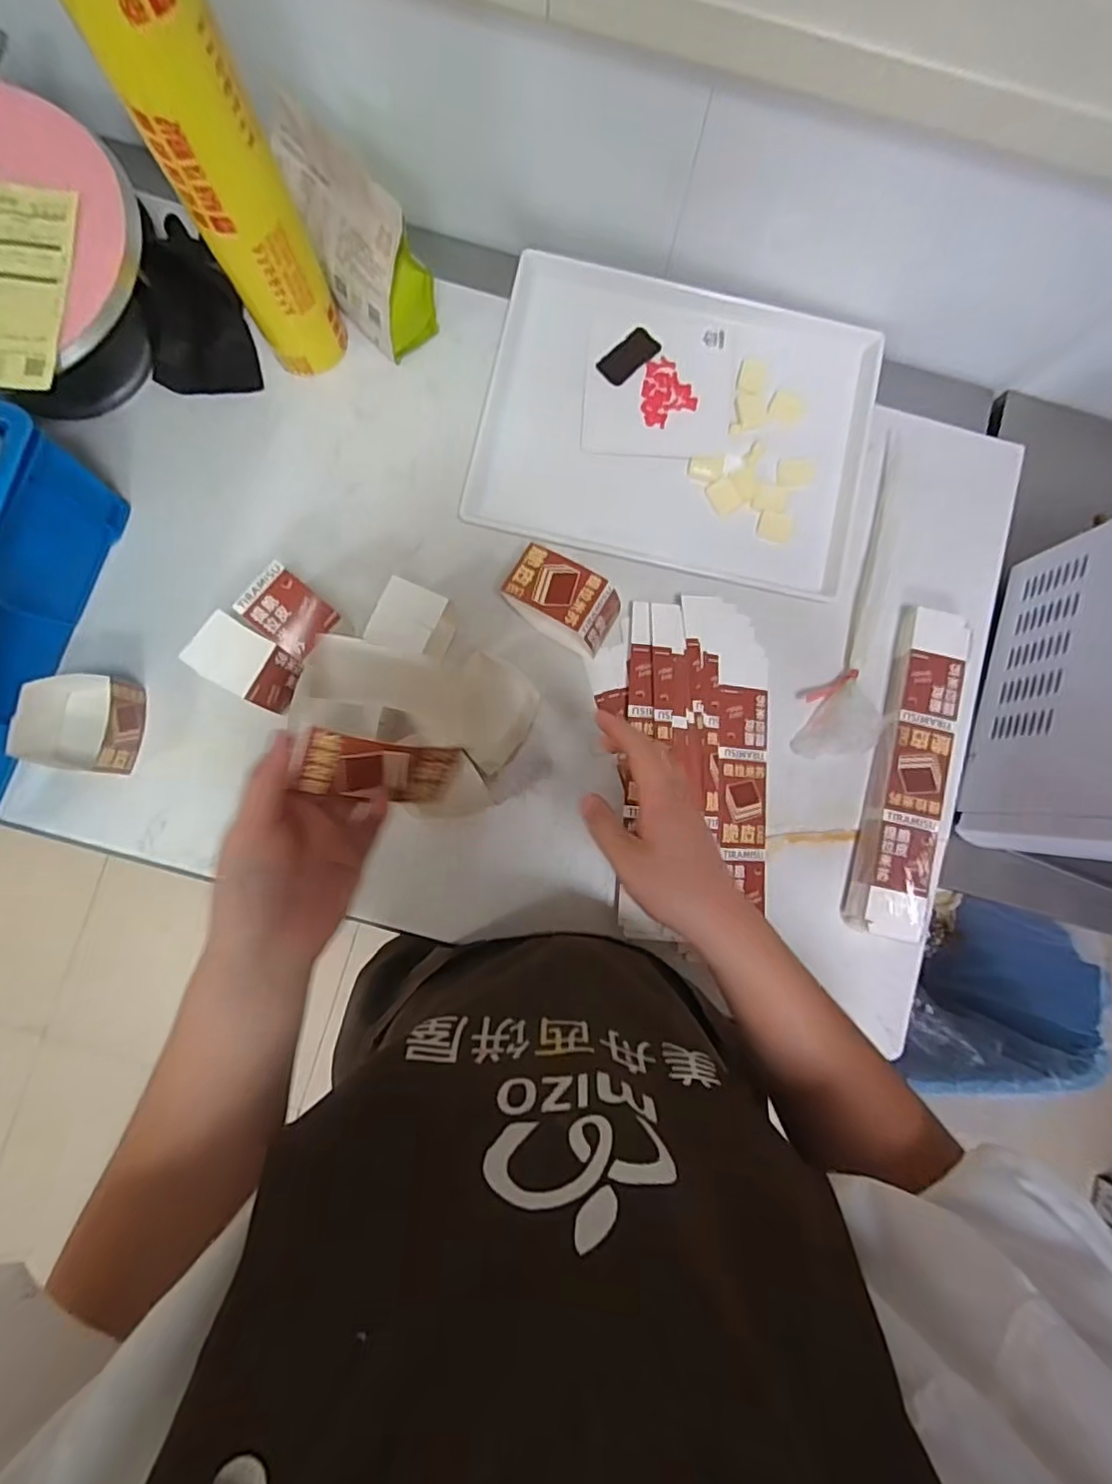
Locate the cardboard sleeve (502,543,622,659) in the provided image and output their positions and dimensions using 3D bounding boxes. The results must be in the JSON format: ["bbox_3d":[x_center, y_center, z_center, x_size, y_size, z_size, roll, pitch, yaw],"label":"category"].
[{"bbox_3d":[0.007,-0.146,0.640,0.115,0.084,0.066,35,85,2],"label":"cardboard sleeve"}]

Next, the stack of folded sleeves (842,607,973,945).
[{"bbox_3d":[0.387,0.032,0.657,0.080,0.036,0.347,13,84,-1],"label":"stack of folded sleeves"}]

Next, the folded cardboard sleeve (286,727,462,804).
[{"bbox_3d":[-0.105,0.016,0.364,0.093,0.048,0.012,9,41,-30],"label":"folded cardboard sleeve"}]

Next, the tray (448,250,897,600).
[{"bbox_3d":[0.138,-0.367,0.700,0.431,0.016,0.330,12,84,-1],"label":"tray"}]

